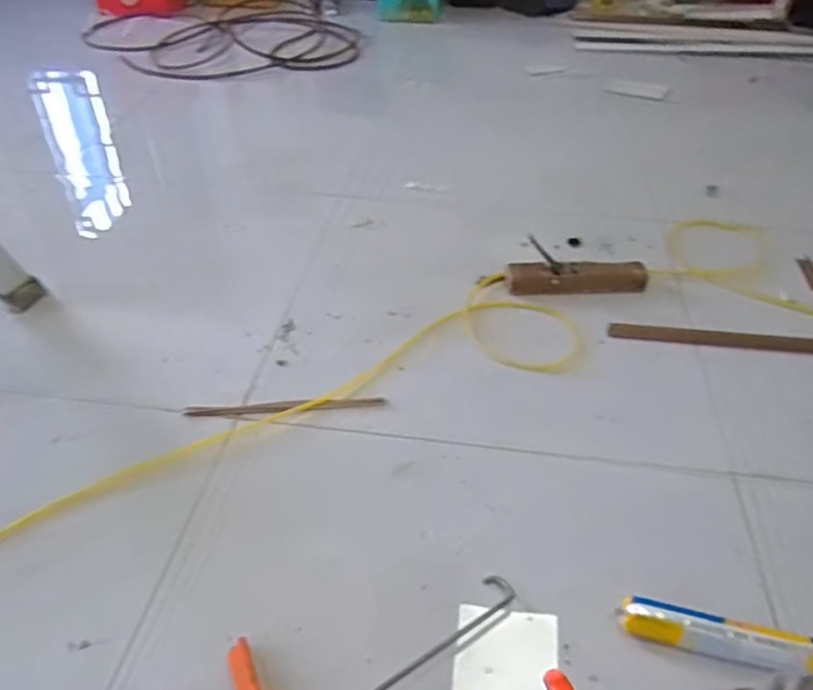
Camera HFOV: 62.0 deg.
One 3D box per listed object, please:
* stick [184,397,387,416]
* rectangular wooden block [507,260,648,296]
[{"bbox_3d":[-0.203,0.104,1.140,0.331,0.008,0.022,-3,40,-4],"label":"stick"},{"bbox_3d":[0.348,-0.139,1.380,0.289,0.061,0.061,-3,40,-4],"label":"rectangular wooden block"}]

